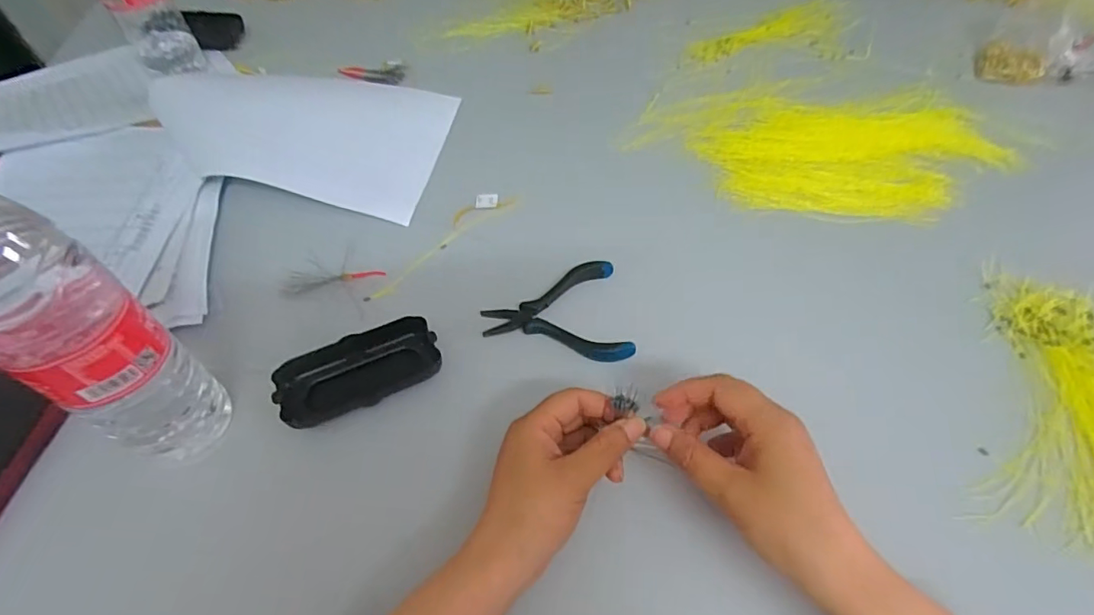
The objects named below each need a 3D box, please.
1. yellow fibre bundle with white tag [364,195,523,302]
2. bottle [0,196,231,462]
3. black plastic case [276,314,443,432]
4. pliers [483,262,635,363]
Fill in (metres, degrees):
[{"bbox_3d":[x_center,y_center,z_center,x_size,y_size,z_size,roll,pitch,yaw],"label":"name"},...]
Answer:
[{"bbox_3d":[-0.093,-0.060,0.469,0.031,0.004,0.169,36,62,22],"label":"yellow fibre bundle with white tag"},{"bbox_3d":[-0.244,0.013,0.270,0.061,0.218,0.062,26,58,17],"label":"bottle"},{"bbox_3d":[-0.135,0.045,0.380,0.110,0.024,0.048,-21,57,-15],"label":"black plastic case"},{"bbox_3d":[0.006,0.006,0.418,0.110,0.011,0.089,-8,55,-7],"label":"pliers"}]

